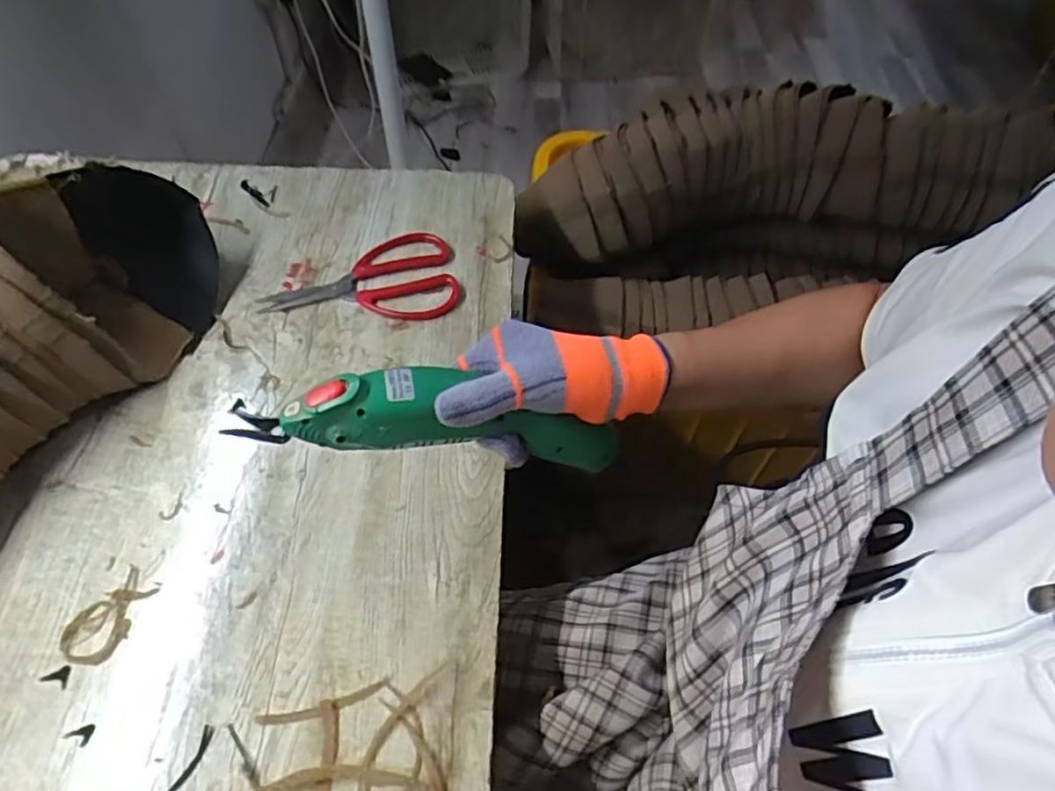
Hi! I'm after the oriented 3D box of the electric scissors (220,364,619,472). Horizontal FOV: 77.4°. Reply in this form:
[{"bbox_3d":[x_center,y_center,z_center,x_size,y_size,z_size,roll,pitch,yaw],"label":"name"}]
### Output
[{"bbox_3d":[-0.048,0.015,0.411,0.239,0.052,0.041,8,51,-24],"label":"electric scissors"}]

